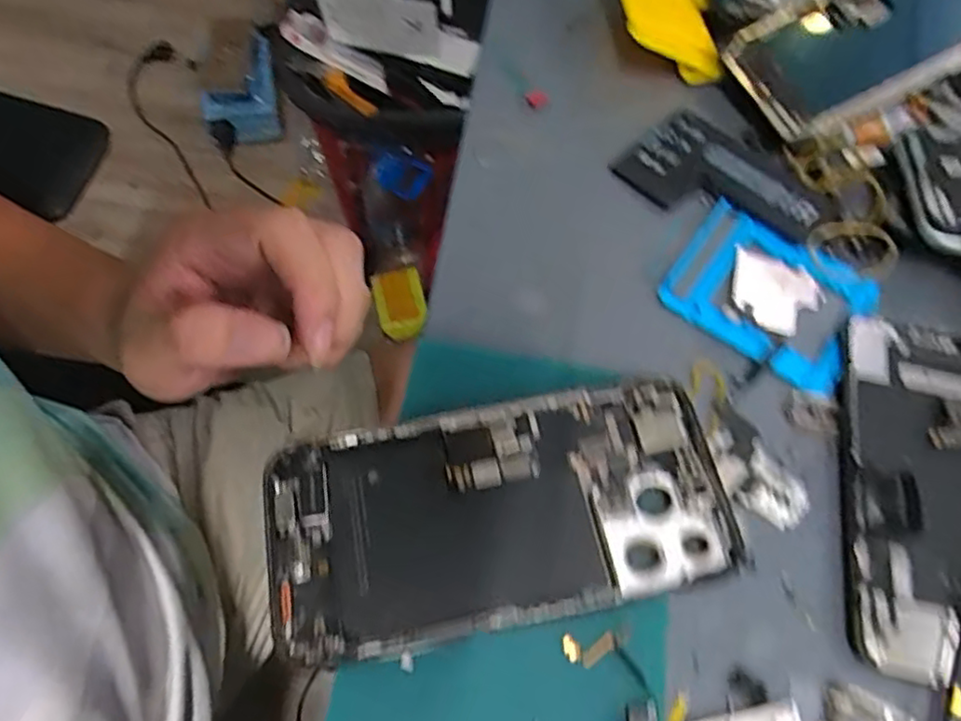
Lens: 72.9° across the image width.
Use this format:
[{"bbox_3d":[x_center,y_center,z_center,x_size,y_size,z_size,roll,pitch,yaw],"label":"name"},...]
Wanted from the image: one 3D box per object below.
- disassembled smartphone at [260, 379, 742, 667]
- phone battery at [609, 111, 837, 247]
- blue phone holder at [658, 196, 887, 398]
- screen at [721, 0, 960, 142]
[{"bbox_3d":[0.006,0.054,0.232,0.159,0.006,0.075,-9,67,-5],"label":"disassembled smartphone"},{"bbox_3d":[0.119,-0.087,0.320,0.094,0.005,0.056,42,69,15],"label":"phone battery"},{"bbox_3d":[0.131,-0.031,0.292,0.083,0.009,0.074,35,67,12],"label":"blue phone holder"},{"bbox_3d":[0.209,-0.169,0.342,0.144,0.014,0.071,-29,74,-4],"label":"screen"}]

